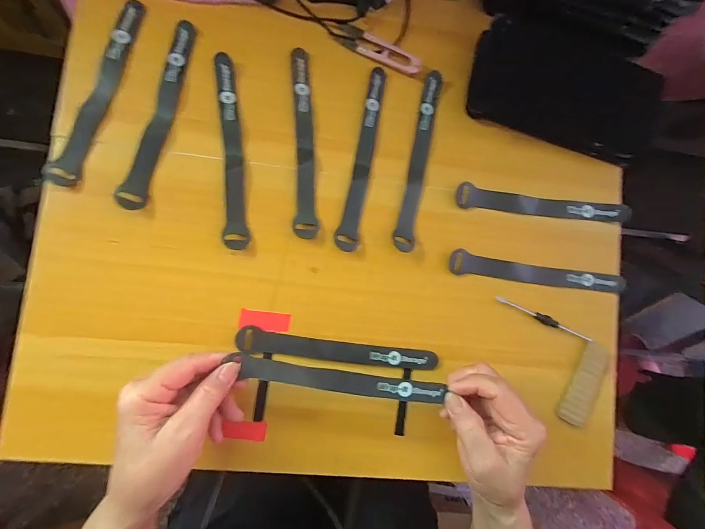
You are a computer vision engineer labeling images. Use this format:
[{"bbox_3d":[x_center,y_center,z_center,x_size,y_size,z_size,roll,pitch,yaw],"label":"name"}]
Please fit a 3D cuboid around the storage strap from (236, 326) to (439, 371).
[{"bbox_3d":[-0.013,0.086,0.335,0.194,0.008,0.023,8,86,-5],"label":"storage strap"}]

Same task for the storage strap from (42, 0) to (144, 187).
[{"bbox_3d":[-0.246,-0.168,0.325,0.026,0.005,0.194,17,85,-4],"label":"storage strap"}]

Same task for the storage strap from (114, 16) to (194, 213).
[{"bbox_3d":[-0.187,-0.147,0.328,0.021,0.011,0.193,14,85,-4],"label":"storage strap"}]

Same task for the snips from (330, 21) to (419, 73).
[{"bbox_3d":[0.027,-0.226,0.356,0.094,0.004,0.025,24,85,-3],"label":"snips"}]

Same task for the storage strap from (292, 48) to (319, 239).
[{"bbox_3d":[-0.051,-0.124,0.343,0.023,0.004,0.194,-3,87,-5],"label":"storage strap"}]

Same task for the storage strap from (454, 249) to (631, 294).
[{"bbox_3d":[0.196,0.009,0.358,0.192,0.007,0.024,7,86,-5],"label":"storage strap"}]

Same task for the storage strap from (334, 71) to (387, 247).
[{"bbox_3d":[0.010,-0.110,0.351,0.022,0.006,0.194,10,85,-4],"label":"storage strap"}]

